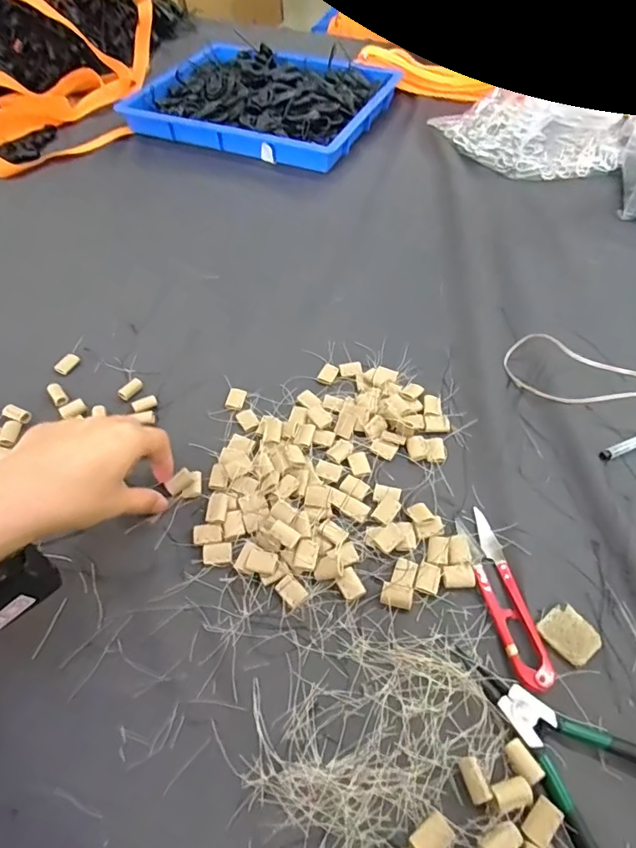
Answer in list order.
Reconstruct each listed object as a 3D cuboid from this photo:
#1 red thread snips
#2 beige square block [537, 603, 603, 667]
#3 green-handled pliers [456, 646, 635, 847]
[{"bbox_3d":[0.120,0.110,0.327,0.024,0.010,0.116,-10,54,-5],"label":"red thread snips"},{"bbox_3d":[0.158,0.132,0.313,0.029,0.007,0.032,-38,61,-23],"label":"beige square block"},{"bbox_3d":[0.138,0.181,0.271,0.074,0.012,0.138,-36,60,-22],"label":"green-handled pliers"}]

